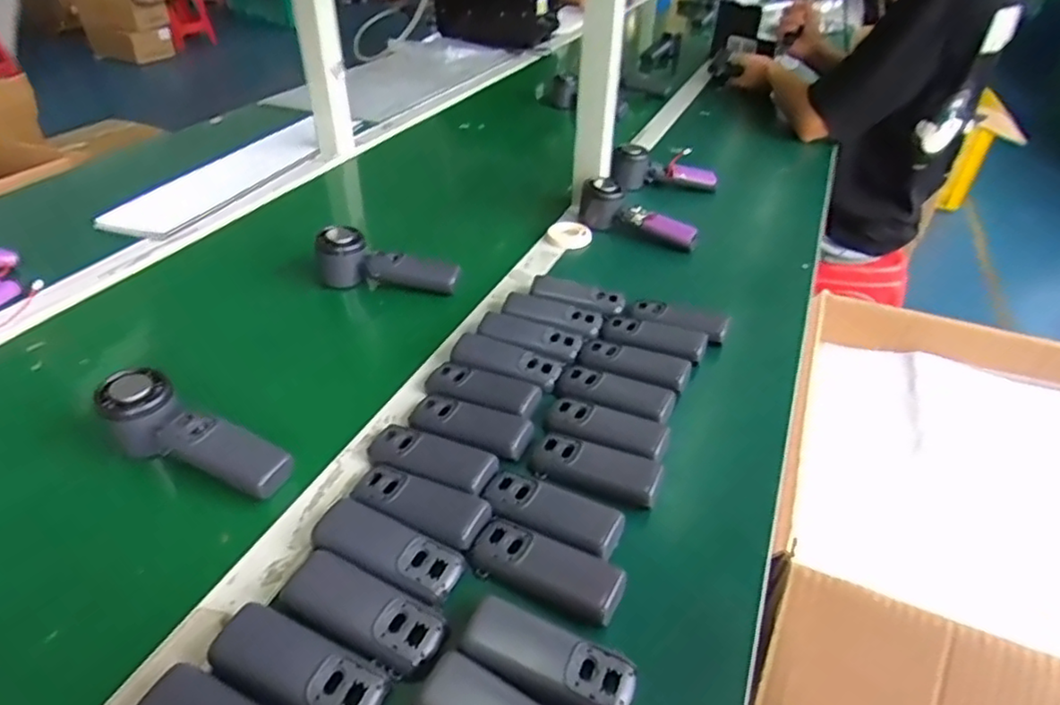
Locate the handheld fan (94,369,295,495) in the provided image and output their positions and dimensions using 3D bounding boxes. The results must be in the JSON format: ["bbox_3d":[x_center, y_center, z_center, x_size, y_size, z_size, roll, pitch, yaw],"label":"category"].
[{"bbox_3d":[-0.269,0.066,0.510,0.160,0.035,0.058,25,41,8],"label":"handheld fan"}]

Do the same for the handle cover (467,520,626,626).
[{"bbox_3d":[0.011,0.145,0.433,0.104,0.015,0.040,18,40,19],"label":"handle cover"}]

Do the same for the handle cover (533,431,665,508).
[{"bbox_3d":[0.052,0.090,0.506,0.101,0.013,0.042,16,40,17],"label":"handle cover"}]

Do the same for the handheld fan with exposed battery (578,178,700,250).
[{"bbox_3d":[0.141,-0.180,0.828,0.157,0.053,0.041,20,41,21],"label":"handheld fan with exposed battery"}]

